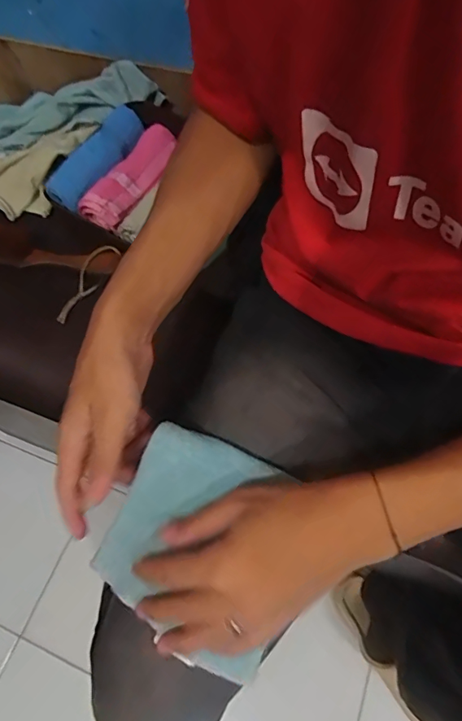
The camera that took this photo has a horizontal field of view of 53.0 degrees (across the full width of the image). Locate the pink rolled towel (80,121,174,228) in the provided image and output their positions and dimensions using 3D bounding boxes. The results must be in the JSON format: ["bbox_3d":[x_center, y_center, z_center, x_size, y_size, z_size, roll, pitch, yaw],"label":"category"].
[{"bbox_3d":[-0.109,-0.208,0.519,0.055,0.036,0.133,28,69,16],"label":"pink rolled towel"}]

